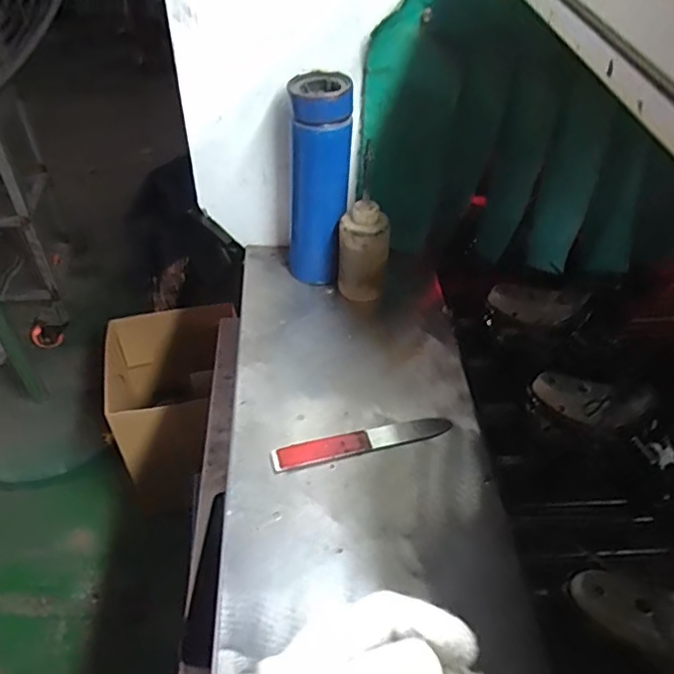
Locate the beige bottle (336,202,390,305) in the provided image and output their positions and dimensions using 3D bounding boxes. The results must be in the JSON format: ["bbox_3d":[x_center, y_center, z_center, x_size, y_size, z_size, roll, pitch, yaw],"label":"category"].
[{"bbox_3d":[0.027,-0.088,0.647,0.052,0.111,0.040,1,45,3],"label":"beige bottle"}]

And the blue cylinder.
[{"bbox_3d":[-0.021,-0.161,0.643,0.073,0.215,0.067,-2,45,-1],"label":"blue cylinder"}]

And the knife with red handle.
[{"bbox_3d":[0.024,0.095,0.533,0.162,0.007,0.025,-11,46,-9],"label":"knife with red handle"}]

